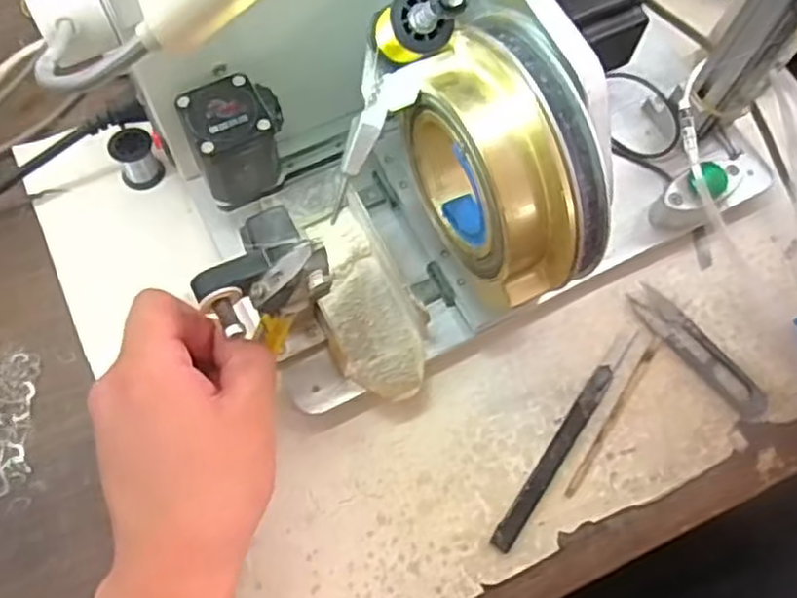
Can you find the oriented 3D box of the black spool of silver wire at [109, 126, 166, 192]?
[{"bbox_3d":[-0.169,-0.090,0.468,0.026,0.035,0.024,1,69,-3],"label":"black spool of silver wire"}]

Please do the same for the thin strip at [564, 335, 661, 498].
[{"bbox_3d":[0.130,0.068,0.435,0.006,0.004,0.114,33,71,9],"label":"thin strip"}]

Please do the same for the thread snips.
[{"bbox_3d":[0.187,0.032,0.452,0.024,0.008,0.103,-38,75,-16],"label":"thread snips"}]

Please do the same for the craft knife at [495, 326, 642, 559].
[{"bbox_3d":[0.099,0.080,0.430,0.013,0.007,0.154,34,71,10],"label":"craft knife"}]

